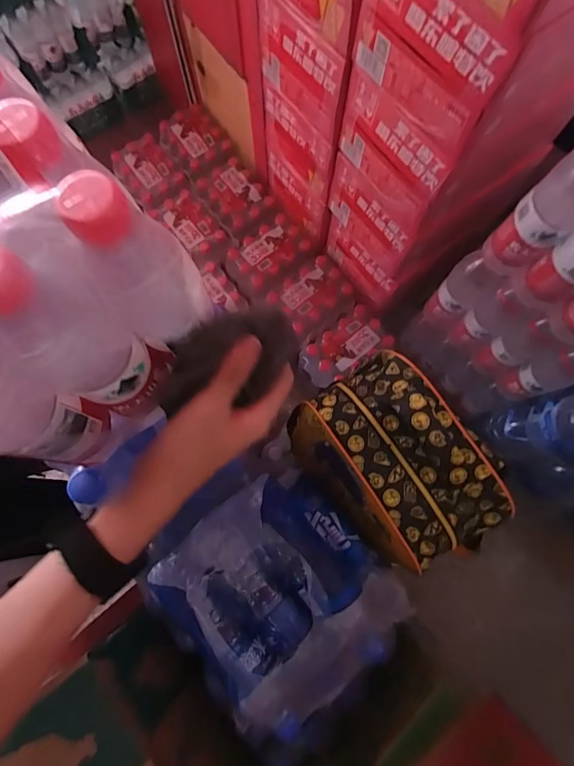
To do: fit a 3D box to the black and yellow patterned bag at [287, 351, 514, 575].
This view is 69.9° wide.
[{"bbox_3d":[0.147,0.100,0.551,0.196,0.169,0.261,-35,78,-8],"label":"black and yellow patterned bag"}]

